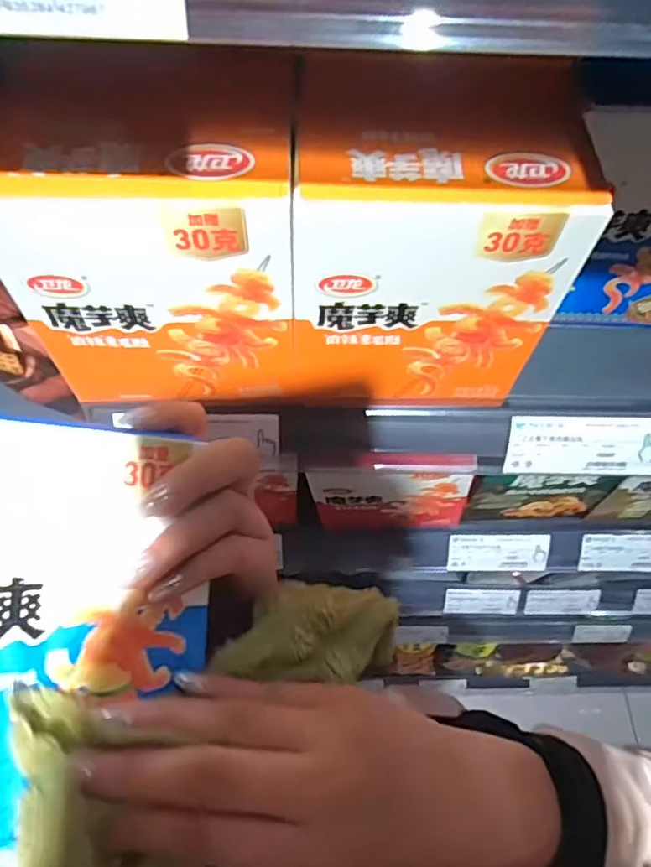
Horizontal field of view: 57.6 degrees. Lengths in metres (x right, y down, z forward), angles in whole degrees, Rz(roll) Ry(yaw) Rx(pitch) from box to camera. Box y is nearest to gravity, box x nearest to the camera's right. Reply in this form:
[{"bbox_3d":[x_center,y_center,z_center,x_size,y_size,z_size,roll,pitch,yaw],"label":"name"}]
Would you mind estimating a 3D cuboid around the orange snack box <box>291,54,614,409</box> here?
[{"bbox_3d":[0.047,-0.098,0.296,0.120,0.147,0.101,2,63,-2],"label":"orange snack box"}]

